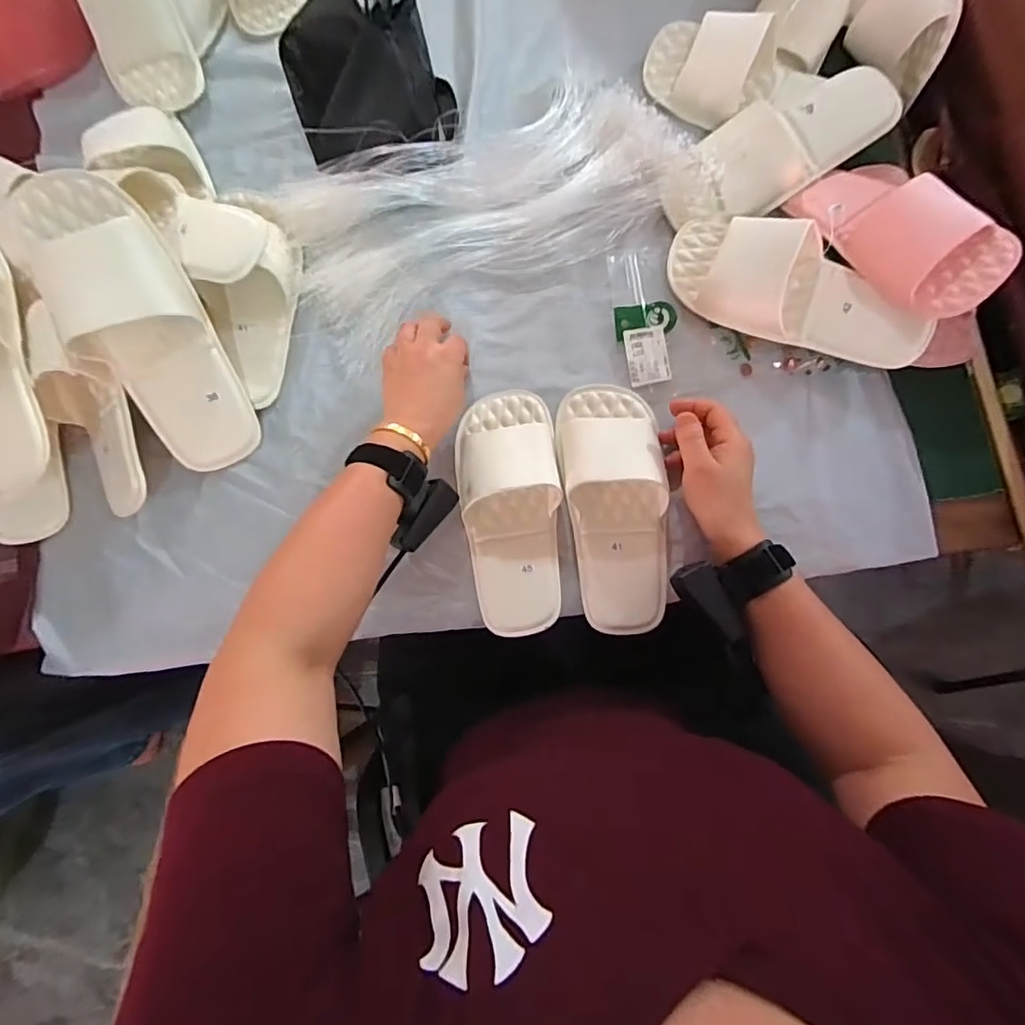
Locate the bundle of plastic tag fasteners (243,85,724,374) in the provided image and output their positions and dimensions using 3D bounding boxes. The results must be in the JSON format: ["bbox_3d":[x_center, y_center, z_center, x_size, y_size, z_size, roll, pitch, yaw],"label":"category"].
[{"bbox_3d":[-0.034,-0.326,0.573,0.431,0.044,0.210,-25,79,-4],"label":"bundle of plastic tag fasteners"}]

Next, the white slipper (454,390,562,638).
[{"bbox_3d":[-0.002,-0.002,0.517,0.099,0.053,0.236,-6,79,0],"label":"white slipper"}]

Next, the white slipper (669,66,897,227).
[{"bbox_3d":[0.267,-0.383,0.561,0.241,0.058,0.112,-29,80,-5],"label":"white slipper"}]

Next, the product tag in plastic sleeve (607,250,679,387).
[{"bbox_3d":[0.134,-0.203,0.554,0.057,0.007,0.147,-9,79,-1],"label":"product tag in plastic sleeve"}]

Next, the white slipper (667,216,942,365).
[{"bbox_3d":[0.276,-0.217,0.520,0.253,0.074,0.110,28,81,6],"label":"white slipper"}]

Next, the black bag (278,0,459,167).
[{"bbox_3d":[-0.158,-0.598,0.613,0.187,0.061,0.465,0,79,1],"label":"black bag"}]

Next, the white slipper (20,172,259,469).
[{"bbox_3d":[-0.337,-0.164,0.496,0.102,0.060,0.267,-25,114,-4],"label":"white slipper"}]

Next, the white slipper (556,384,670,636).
[{"bbox_3d":[0.098,-0.007,0.506,0.093,0.053,0.234,-6,87,0],"label":"white slipper"}]

